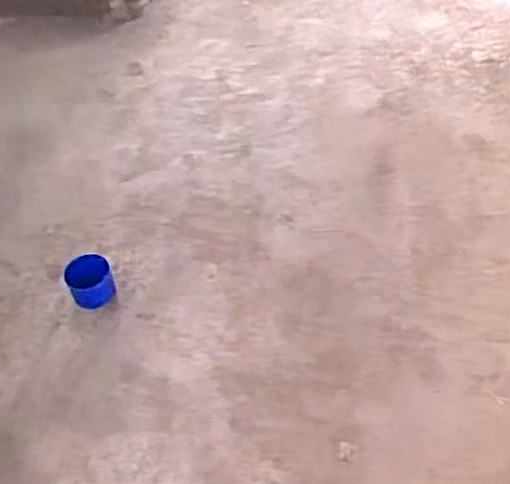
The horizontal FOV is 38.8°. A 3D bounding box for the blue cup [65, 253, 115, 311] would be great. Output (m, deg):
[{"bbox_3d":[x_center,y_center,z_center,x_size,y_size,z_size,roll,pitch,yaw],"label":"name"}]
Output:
[{"bbox_3d":[-0.232,0.054,1.018,0.065,0.050,0.062,-17,49,-12],"label":"blue cup"}]

